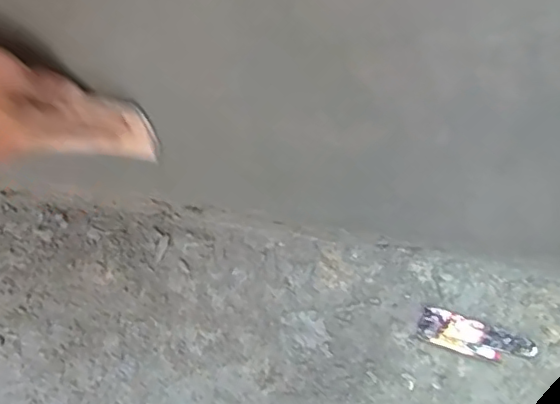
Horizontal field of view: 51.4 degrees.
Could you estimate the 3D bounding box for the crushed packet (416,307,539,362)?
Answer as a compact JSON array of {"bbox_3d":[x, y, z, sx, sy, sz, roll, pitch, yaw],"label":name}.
[{"bbox_3d":[0.190,0.133,0.564,0.107,0.020,0.034,16,64,5],"label":"crushed packet"}]

